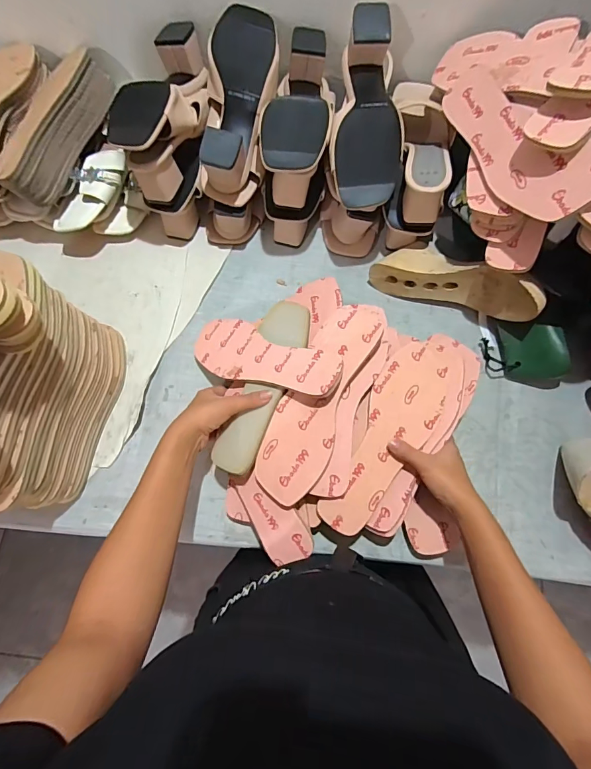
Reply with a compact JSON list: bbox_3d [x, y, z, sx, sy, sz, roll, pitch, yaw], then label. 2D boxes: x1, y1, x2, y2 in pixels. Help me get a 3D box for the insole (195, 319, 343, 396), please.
[{"bbox_3d":[-0.047,-0.036,0.522,0.236,0.007,0.078,19,73,35],"label":"insole"}]

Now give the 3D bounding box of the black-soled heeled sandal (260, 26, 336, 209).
[{"bbox_3d":[0.008,-0.369,0.562,0.088,0.071,0.232,5,74,3],"label":"black-soled heeled sandal"}]

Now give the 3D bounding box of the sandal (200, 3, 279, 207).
[{"bbox_3d":[-0.075,-0.378,0.560,0.095,0.088,0.241,7,74,3],"label":"sandal"}]

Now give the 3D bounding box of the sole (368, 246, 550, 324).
[{"bbox_3d":[0.224,-0.148,0.577,0.231,0.081,0.071,21,74,25],"label":"sole"}]

